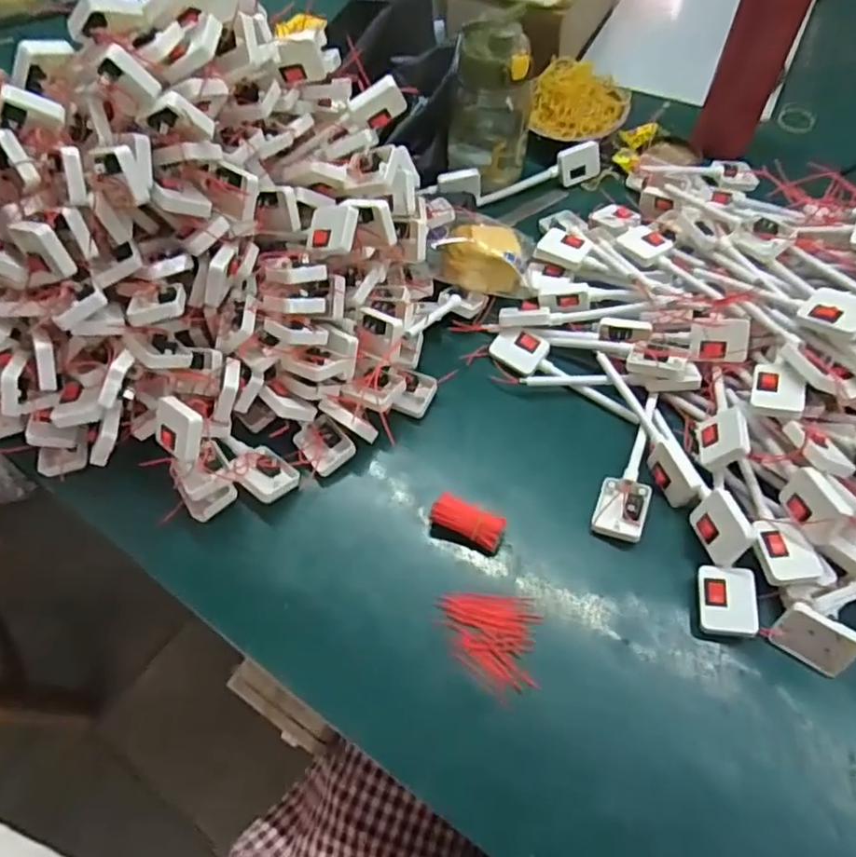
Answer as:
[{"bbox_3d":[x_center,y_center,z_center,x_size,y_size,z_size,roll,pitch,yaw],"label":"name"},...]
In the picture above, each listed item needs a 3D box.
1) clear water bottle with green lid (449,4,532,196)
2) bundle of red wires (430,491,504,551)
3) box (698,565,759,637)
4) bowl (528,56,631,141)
[{"bbox_3d":[0.065,-0.353,0.684,0.085,0.174,0.090,2,57,4],"label":"clear water bottle with green lid"},{"bbox_3d":[0.031,0.075,0.503,0.056,0.026,0.023,22,60,16],"label":"bundle of red wires"},{"bbox_3d":[0.219,0.127,0.466,0.039,0.015,0.049,-1,59,21],"label":"box"},{"bbox_3d":[0.179,-0.385,0.748,0.112,0.057,0.100,10,58,9],"label":"bowl"}]

